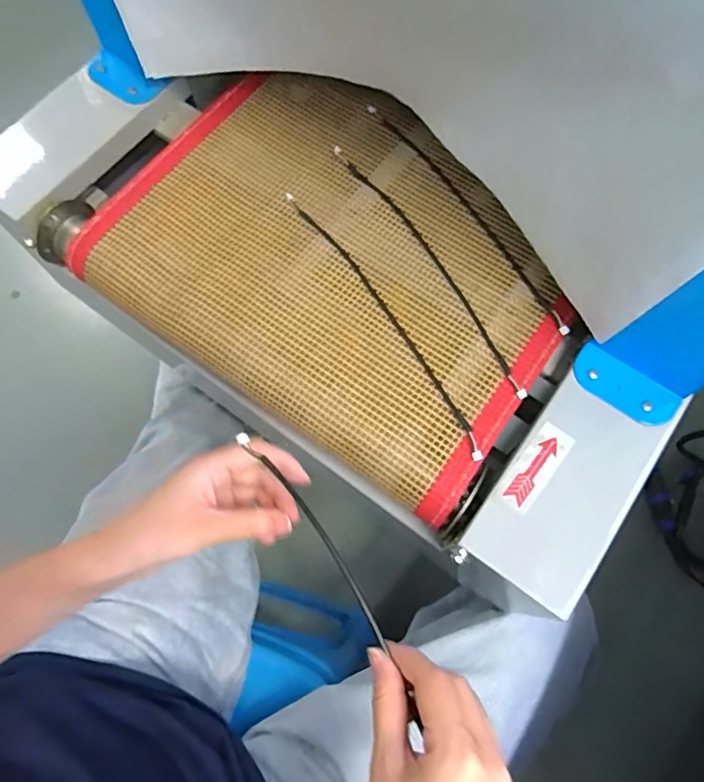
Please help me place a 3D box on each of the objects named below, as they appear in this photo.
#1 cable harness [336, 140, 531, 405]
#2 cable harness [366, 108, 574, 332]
[{"bbox_3d":[0.067,-0.110,0.460,0.024,0.015,0.277,-31,74,-9],"label":"cable harness"},{"bbox_3d":[0.102,-0.160,0.476,0.021,0.012,0.279,-32,74,-9],"label":"cable harness"}]

